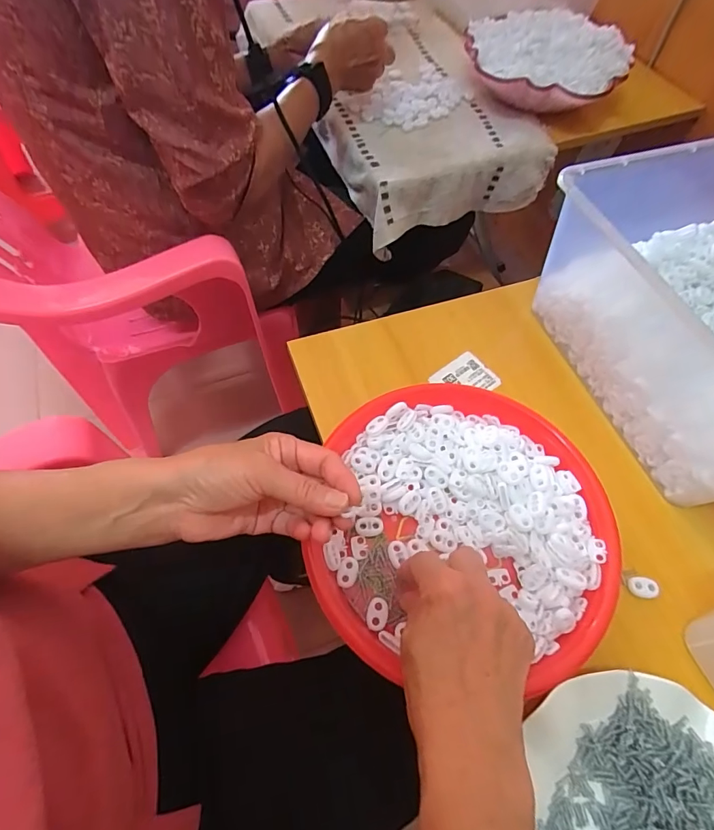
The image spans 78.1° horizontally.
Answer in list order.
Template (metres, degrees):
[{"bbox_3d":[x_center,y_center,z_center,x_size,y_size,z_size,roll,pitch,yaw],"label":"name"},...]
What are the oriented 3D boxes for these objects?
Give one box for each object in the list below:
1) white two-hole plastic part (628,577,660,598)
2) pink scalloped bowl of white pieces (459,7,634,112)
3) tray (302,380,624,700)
[{"bbox_3d":[0.227,0.136,0.348,0.023,0.005,0.015,6,61,1],"label":"white two-hole plastic part"},{"bbox_3d":[0.276,-0.524,0.661,0.236,0.076,0.181,18,62,8],"label":"pink scalloped bowl of white pieces"},{"bbox_3d":[0.080,0.085,0.350,0.237,0.028,0.234,1,61,-2],"label":"tray"}]

